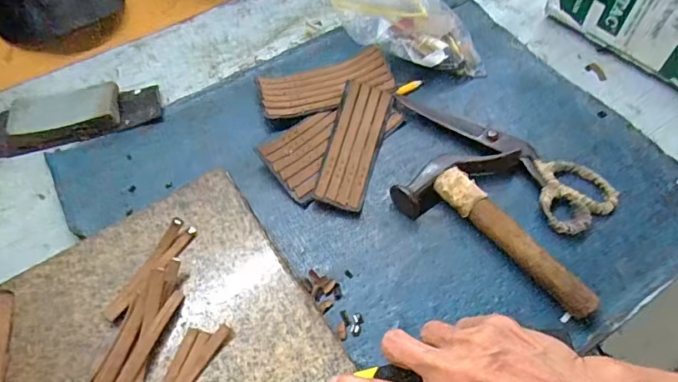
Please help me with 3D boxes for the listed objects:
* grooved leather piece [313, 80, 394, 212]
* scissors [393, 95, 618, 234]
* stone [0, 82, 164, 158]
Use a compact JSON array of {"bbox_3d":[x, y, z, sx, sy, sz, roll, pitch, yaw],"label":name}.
[{"bbox_3d":[0.014,-0.046,0.458,0.050,0.017,0.136,13,61,11],"label":"grooved leather piece"},{"bbox_3d":[0.158,-0.045,0.452,0.071,0.012,0.211,-36,64,-16],"label":"scissors"},{"bbox_3d":[-0.279,-0.078,0.490,0.178,0.027,0.057,-17,60,-6],"label":"stone"}]

